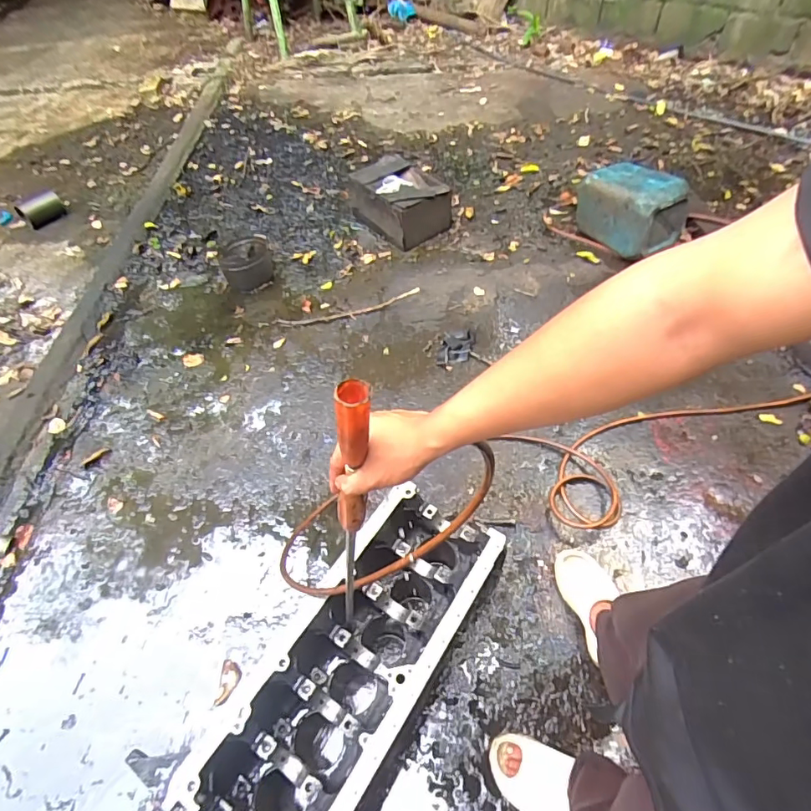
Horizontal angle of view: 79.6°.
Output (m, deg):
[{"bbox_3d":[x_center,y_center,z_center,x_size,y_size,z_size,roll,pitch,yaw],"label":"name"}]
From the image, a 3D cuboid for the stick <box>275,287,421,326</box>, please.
[{"bbox_3d":[-0.222,-0.378,1.935,0.577,0.019,0.067,-13,68,-2],"label":"stick"}]

